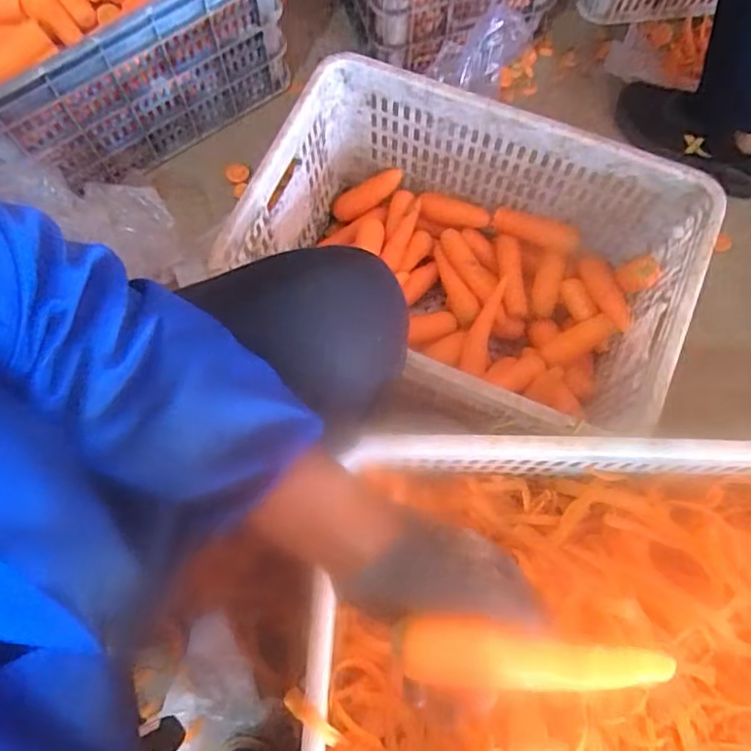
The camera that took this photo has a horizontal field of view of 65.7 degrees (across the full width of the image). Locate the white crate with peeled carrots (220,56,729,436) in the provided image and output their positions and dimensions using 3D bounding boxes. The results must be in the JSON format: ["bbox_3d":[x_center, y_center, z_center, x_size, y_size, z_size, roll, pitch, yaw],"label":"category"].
[{"bbox_3d":[0.110,-0.135,0.786,0.514,0.259,0.343,25,76,8],"label":"white crate with peeled carrots"}]

